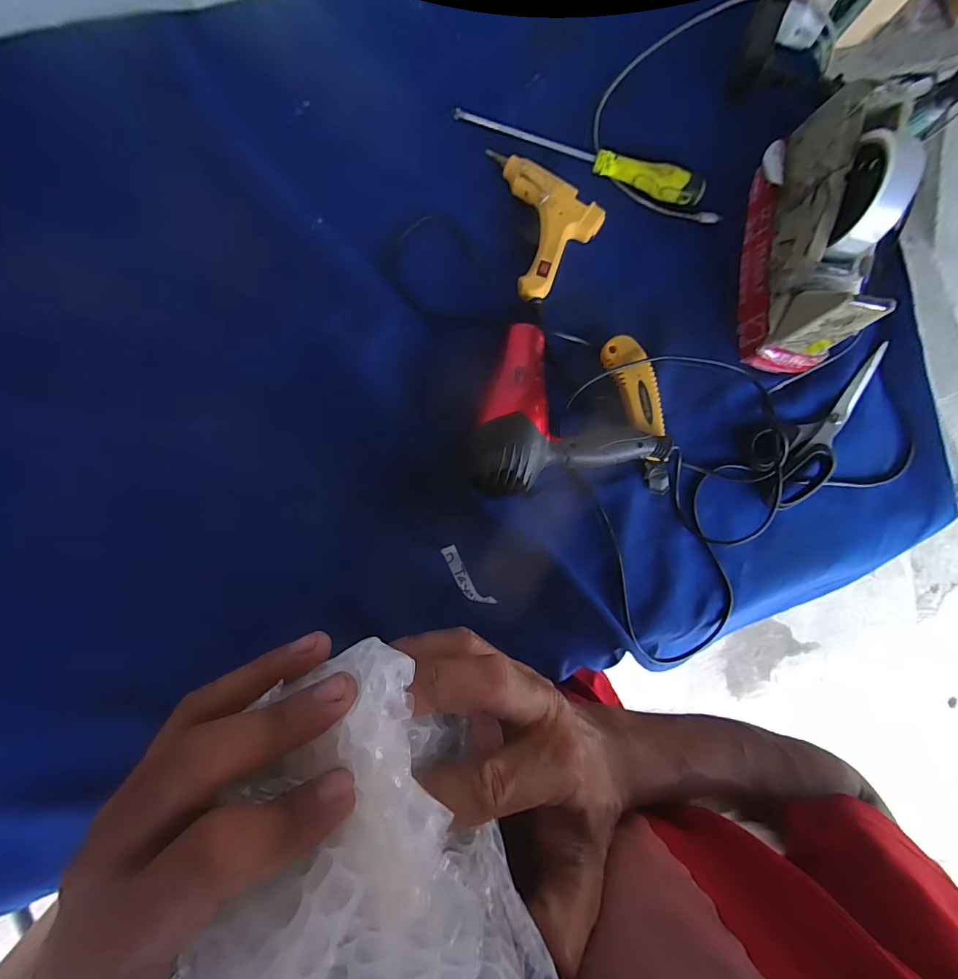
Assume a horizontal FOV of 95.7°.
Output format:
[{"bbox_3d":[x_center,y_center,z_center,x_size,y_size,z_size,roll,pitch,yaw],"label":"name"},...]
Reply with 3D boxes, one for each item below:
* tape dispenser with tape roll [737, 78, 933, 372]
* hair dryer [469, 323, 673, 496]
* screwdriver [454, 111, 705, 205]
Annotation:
[{"bbox_3d":[0.309,-0.231,0.391,0.081,0.111,0.214,3,87,-6],"label":"tape dispenser with tape roll"},{"bbox_3d":[0.070,-0.078,0.377,0.180,0.063,0.145,-14,89,-7],"label":"hair dryer"},{"bbox_3d":[0.099,-0.327,0.418,0.249,0.023,0.025,18,86,-5],"label":"screwdriver"}]

